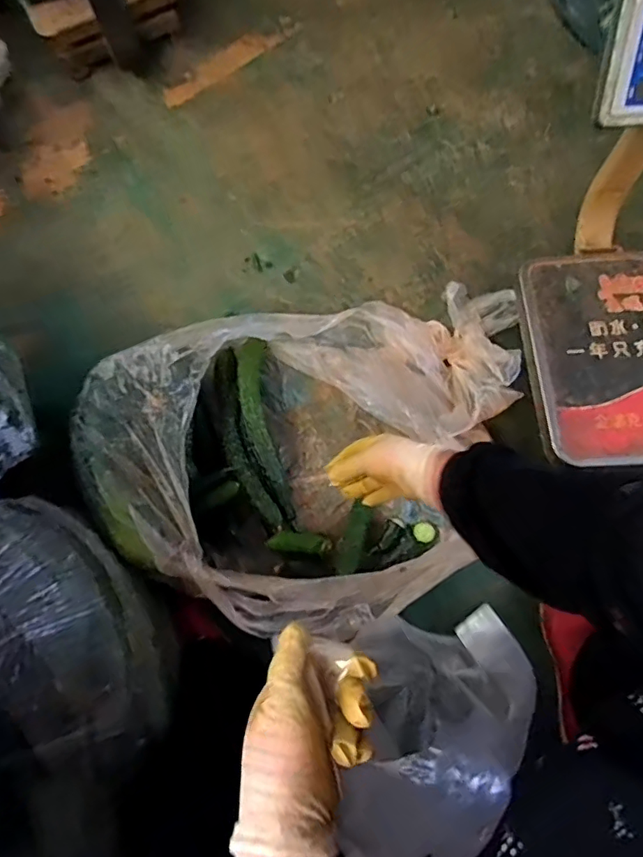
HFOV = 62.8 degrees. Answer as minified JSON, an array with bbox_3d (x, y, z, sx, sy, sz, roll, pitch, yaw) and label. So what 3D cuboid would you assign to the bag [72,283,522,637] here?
[{"bbox_3d":[0.031,0.011,0.732,0.619,0.192,0.442,-26,72,-6],"label":"bag"}]

